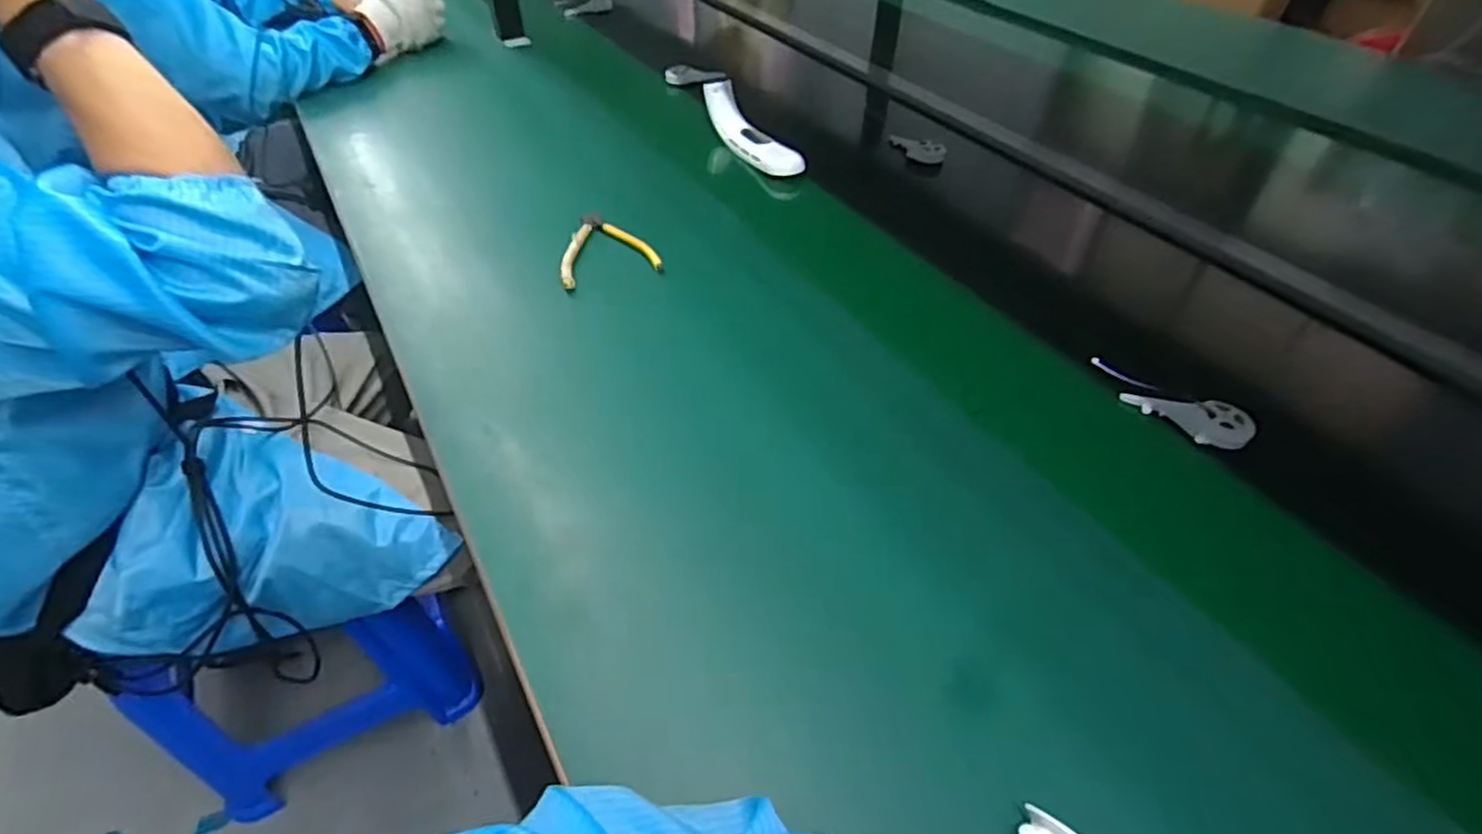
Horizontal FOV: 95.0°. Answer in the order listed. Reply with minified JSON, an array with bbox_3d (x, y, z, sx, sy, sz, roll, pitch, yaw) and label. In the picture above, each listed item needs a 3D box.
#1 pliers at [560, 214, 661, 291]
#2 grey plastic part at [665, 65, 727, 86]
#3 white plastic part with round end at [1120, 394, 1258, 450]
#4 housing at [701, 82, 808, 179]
[{"bbox_3d":[-0.148,-0.187,0.735,0.102,0.014,0.120,-12,47,-11],"label":"pliers"},{"bbox_3d":[-0.072,-0.544,1.087,0.106,0.026,0.019,19,49,18],"label":"grey plastic part"},{"bbox_3d":[0.368,-0.003,0.561,0.046,0.013,0.093,-36,43,-30],"label":"white plastic part with round end"},{"bbox_3d":[0.013,-0.382,0.901,0.047,0.060,0.194,-25,51,-22],"label":"housing"}]

